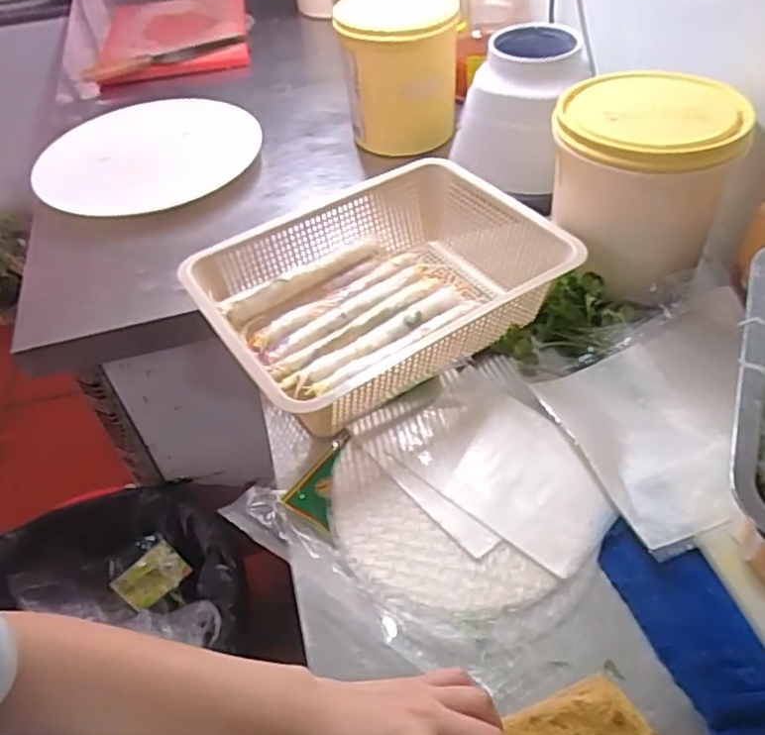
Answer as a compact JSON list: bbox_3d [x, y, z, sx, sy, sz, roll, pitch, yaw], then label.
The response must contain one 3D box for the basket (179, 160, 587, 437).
[{"bbox_3d":[0.001,-0.081,0.686,0.352,0.088,0.259,-24,49,-17],"label":"basket"}]

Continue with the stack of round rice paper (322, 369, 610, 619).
[{"bbox_3d":[0.069,0.106,0.563,0.210,0.012,0.207,-26,50,-18],"label":"stack of round rice paper"}]

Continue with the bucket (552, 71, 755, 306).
[{"bbox_3d":[0.254,-0.181,0.674,0.160,0.166,0.155,-3,47,3],"label":"bucket"}]

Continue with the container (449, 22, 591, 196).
[{"bbox_3d":[0.188,-0.332,0.863,0.137,0.163,0.135,32,57,30],"label":"container"}]

